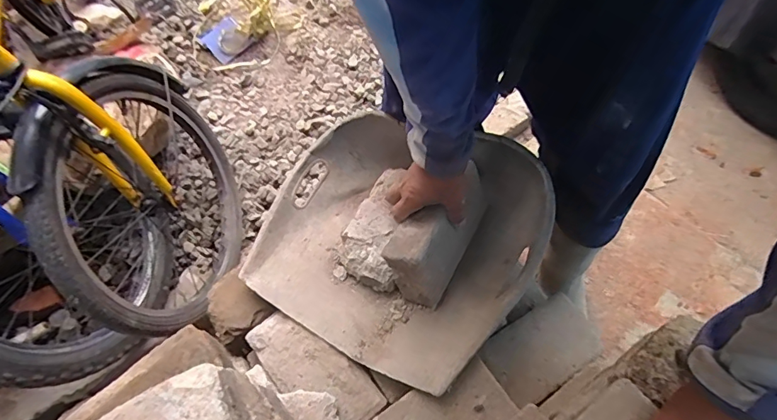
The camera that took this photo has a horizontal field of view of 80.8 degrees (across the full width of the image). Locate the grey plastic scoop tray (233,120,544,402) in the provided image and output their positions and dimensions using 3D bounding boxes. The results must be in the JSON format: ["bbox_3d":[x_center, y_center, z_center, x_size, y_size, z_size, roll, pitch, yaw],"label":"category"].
[{"bbox_3d":[0.012,0.028,0.691,0.390,0.132,0.367,29,62,17],"label":"grey plastic scoop tray"}]

